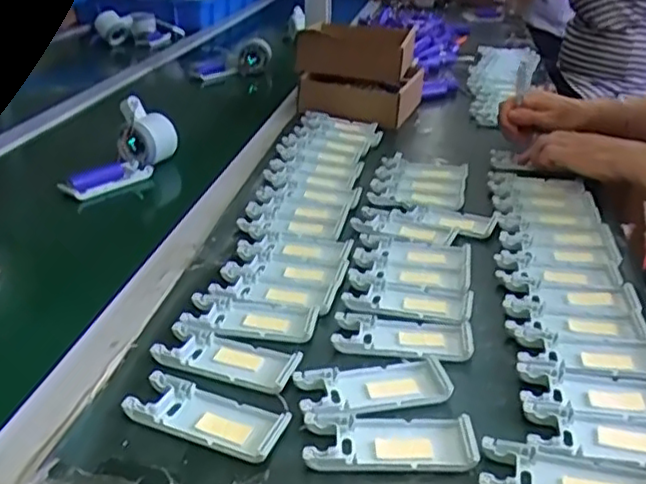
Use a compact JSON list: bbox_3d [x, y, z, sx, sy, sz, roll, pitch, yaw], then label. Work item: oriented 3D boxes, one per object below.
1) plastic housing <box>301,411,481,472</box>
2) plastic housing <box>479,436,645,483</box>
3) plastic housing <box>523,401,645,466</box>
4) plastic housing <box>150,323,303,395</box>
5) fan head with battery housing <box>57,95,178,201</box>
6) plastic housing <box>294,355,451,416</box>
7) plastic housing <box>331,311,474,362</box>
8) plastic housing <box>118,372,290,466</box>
[{"bbox_3d":[0.042,0.124,0.414,0.104,0.011,0.043,0,28,1],"label":"plastic housing"},{"bbox_3d":[0.147,0.139,0.386,0.103,0.011,0.043,6,28,12],"label":"plastic housing"},{"bbox_3d":[0.183,0.121,0.413,0.106,0.009,0.041,5,28,10],"label":"plastic housing"},{"bbox_3d":[-0.070,0.084,0.484,0.105,0.010,0.046,9,29,18],"label":"plastic housing"},{"bbox_3d":[-0.249,-0.113,0.784,0.064,0.088,0.155,17,32,30],"label":"fan head with battery housing"},{"bbox_3d":[0.036,0.100,0.460,0.106,0.011,0.047,-7,28,-12],"label":"plastic housing"},{"bbox_3d":[0.062,0.072,0.514,0.104,0.012,0.051,4,28,8],"label":"plastic housing"},{"bbox_3d":[-0.076,0.111,0.429,0.103,0.009,0.042,11,30,20],"label":"plastic housing"}]

